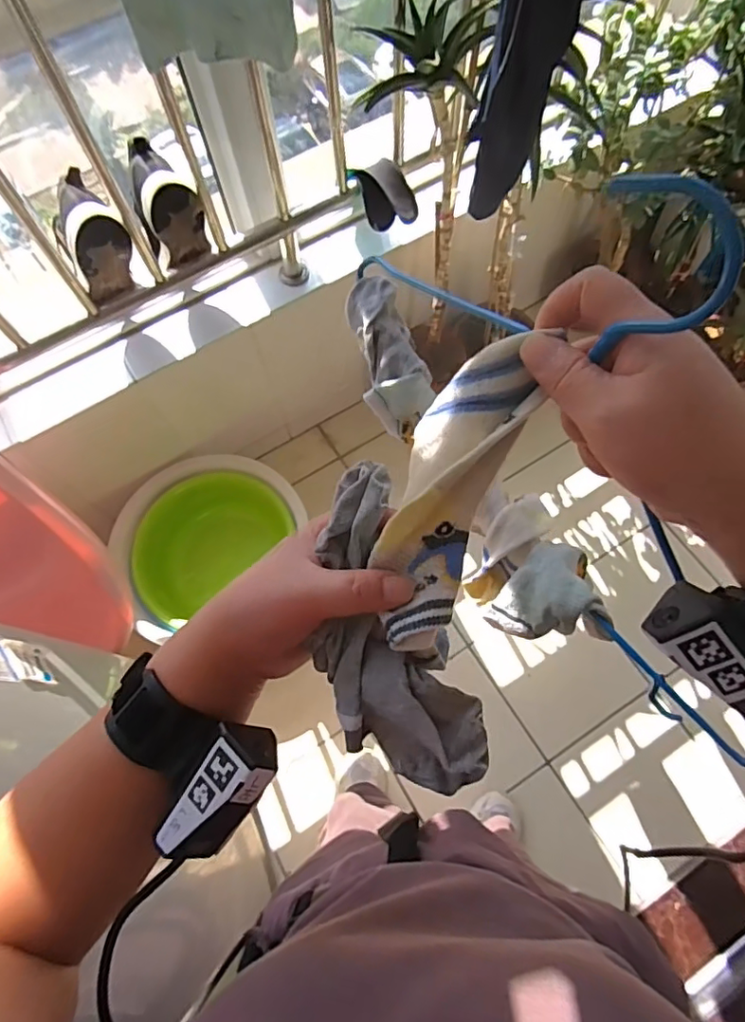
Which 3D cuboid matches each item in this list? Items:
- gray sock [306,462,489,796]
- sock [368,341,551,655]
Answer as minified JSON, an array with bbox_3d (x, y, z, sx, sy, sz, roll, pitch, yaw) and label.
[{"bbox_3d":[0.005,0.061,0.282,0.070,0.036,0.166,-14,87,-3],"label":"gray sock"},{"bbox_3d":[0.035,-0.008,0.264,0.046,0.019,0.145,19,95,9],"label":"sock"}]

